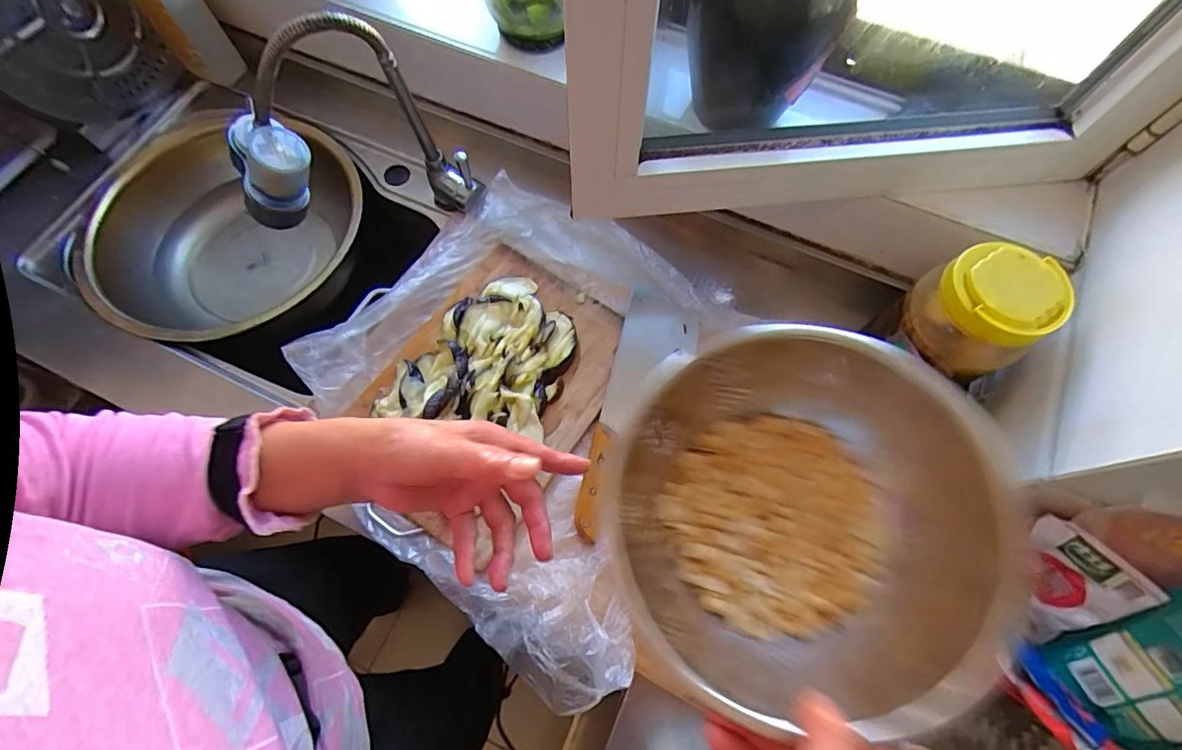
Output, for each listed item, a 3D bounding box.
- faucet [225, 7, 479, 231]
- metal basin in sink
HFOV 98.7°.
[{"bbox_3d":[-0.274,-0.267,0.567,0.252,0.236,0.102,-25,68,-11],"label":"faucet"},{"bbox_3d":[-0.528,-0.200,0.763,0.346,0.154,0.362,0,66,0],"label":"metal basin in sink"}]

